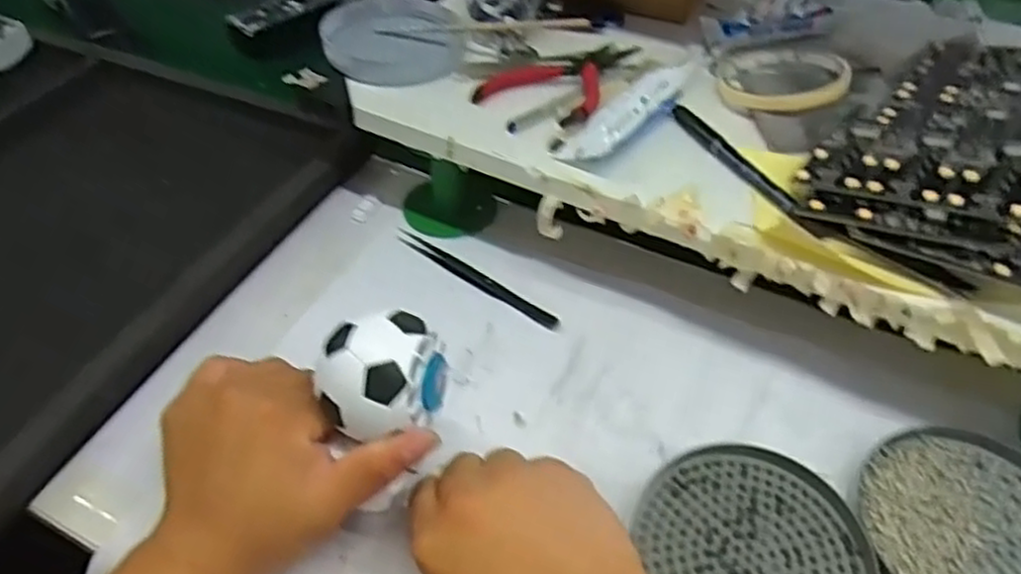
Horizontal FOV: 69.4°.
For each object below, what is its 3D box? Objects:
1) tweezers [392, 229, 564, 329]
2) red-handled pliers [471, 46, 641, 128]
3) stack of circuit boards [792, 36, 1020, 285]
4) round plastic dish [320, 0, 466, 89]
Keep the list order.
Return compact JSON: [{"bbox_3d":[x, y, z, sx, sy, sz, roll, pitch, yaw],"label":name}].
[{"bbox_3d":[-0.024,-0.007,0.492,0.133,0.004,0.013,31,52,25],"label":"tweezers"},{"bbox_3d":[0.030,-0.147,0.504,0.084,0.015,0.123,17,48,14],"label":"red-handled pliers"},{"bbox_3d":[0.276,-0.091,0.439,0.139,0.041,0.243,28,51,23],"label":"stack of circuit boards"},{"bbox_3d":[-0.086,-0.189,0.544,0.099,0.015,0.117,-6,46,-8],"label":"round plastic dish"}]

